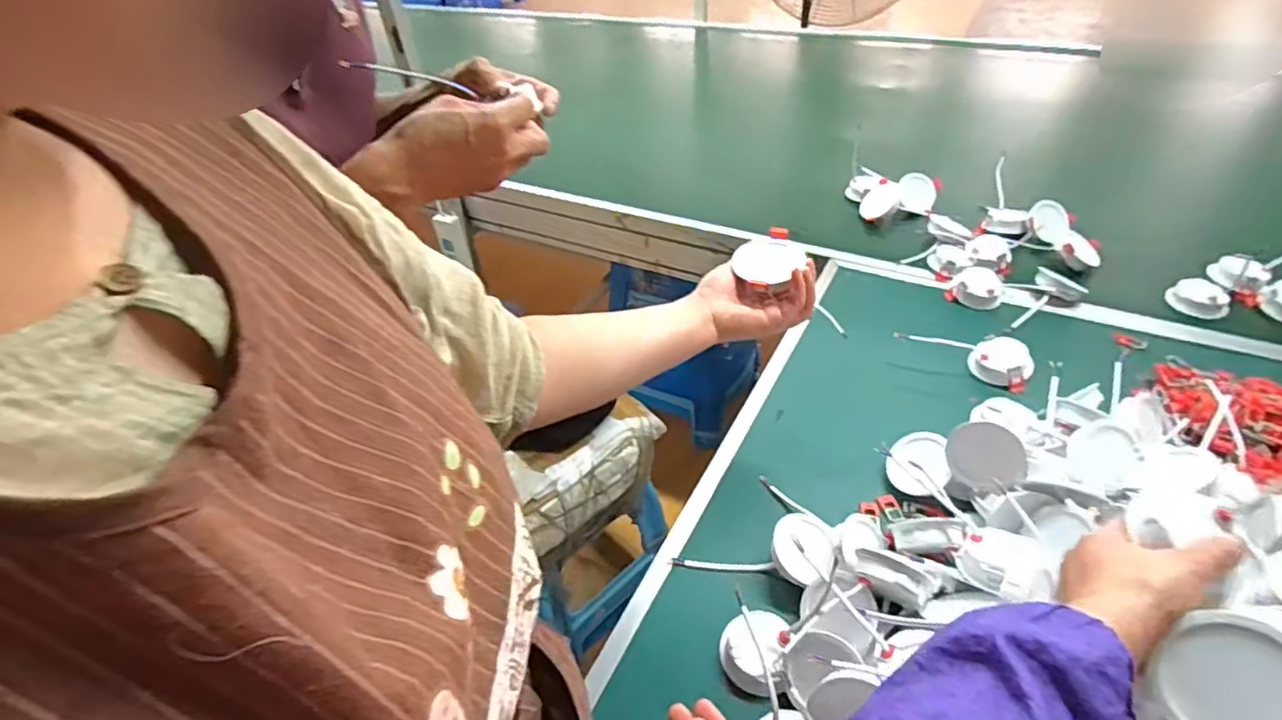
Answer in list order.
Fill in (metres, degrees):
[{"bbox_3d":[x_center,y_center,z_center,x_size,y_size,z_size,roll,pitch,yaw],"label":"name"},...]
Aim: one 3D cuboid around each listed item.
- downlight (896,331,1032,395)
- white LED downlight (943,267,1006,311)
[{"bbox_3d":[0.435,-0.016,0.805,0.159,0.041,0.068,22,50,28],"label":"downlight"},{"bbox_3d":[0.512,-0.110,0.916,0.074,0.029,0.067,-35,49,-26],"label":"white LED downlight"}]

